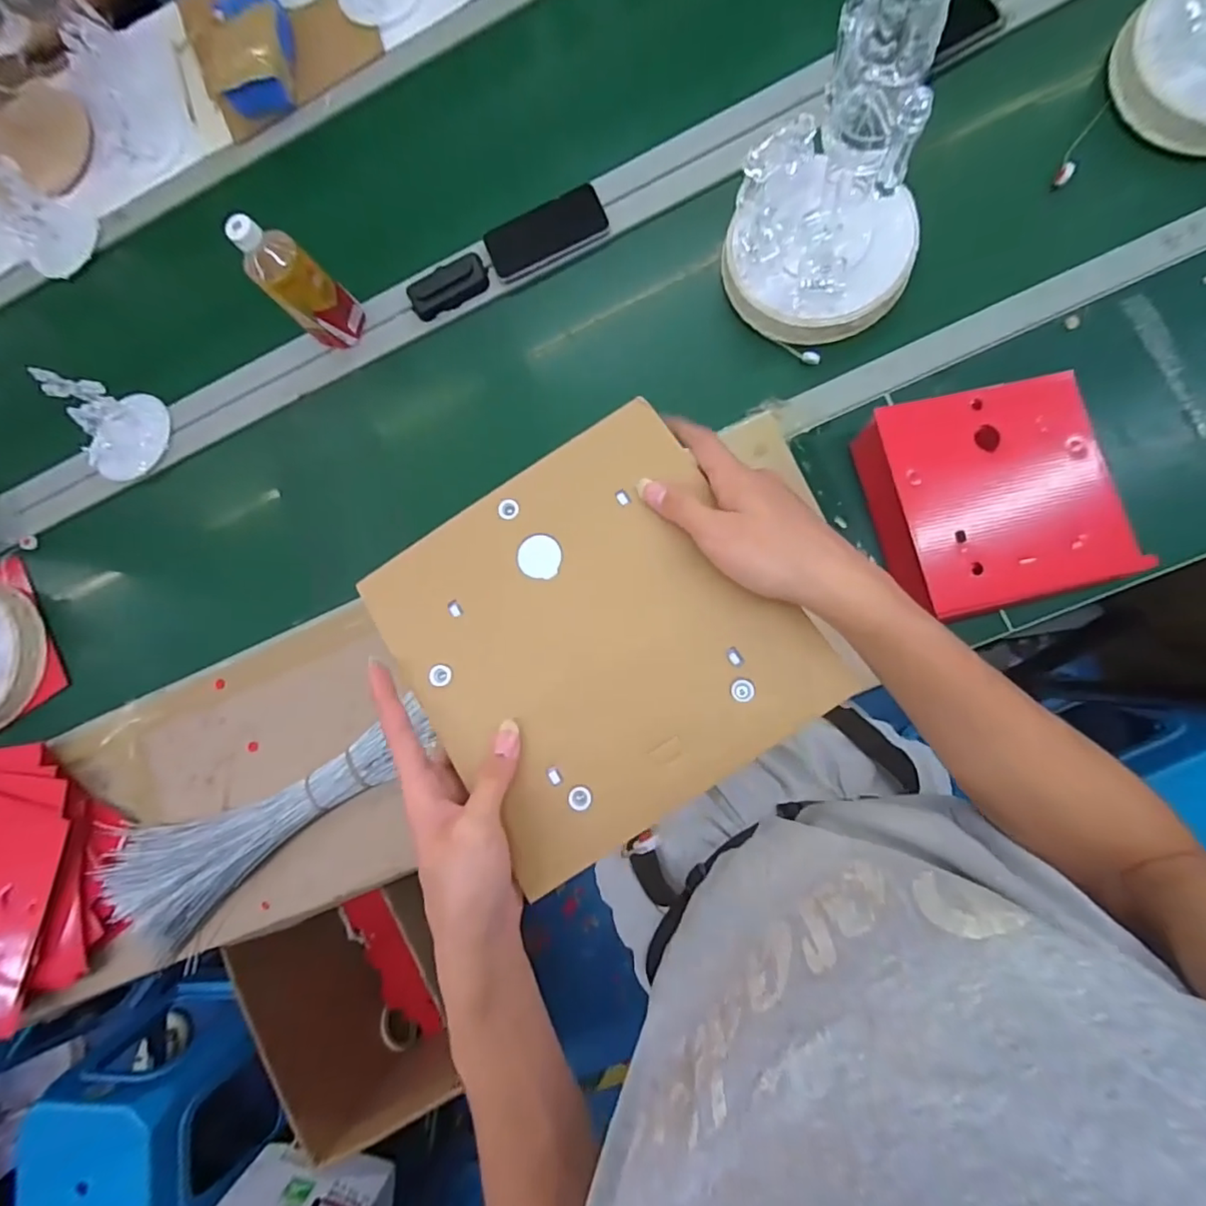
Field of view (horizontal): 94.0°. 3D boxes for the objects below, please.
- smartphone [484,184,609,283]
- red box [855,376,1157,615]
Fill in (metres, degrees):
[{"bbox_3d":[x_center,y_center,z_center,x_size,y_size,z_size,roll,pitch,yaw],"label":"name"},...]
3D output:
[{"bbox_3d":[-0.073,-0.485,0.741,0.158,0.012,0.083,-25,81,5],"label":"smartphone"},{"bbox_3d":[0.421,-0.115,0.606,0.239,0.073,0.230,-14,82,6],"label":"red box"}]

